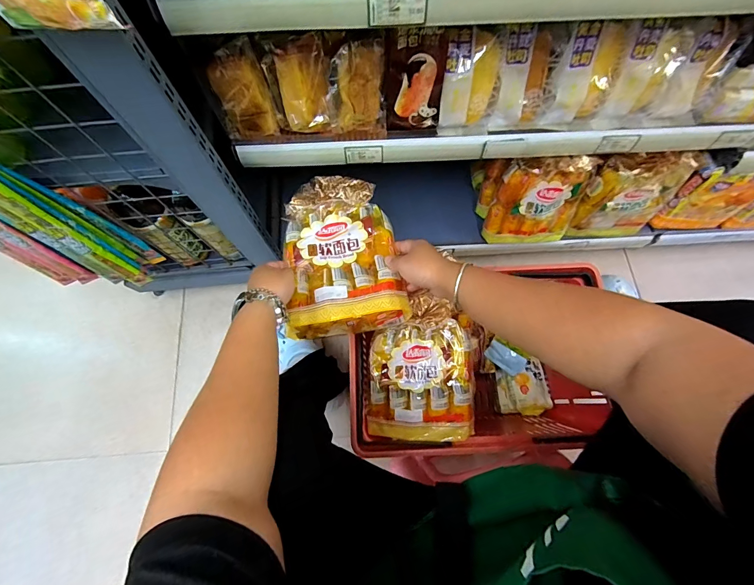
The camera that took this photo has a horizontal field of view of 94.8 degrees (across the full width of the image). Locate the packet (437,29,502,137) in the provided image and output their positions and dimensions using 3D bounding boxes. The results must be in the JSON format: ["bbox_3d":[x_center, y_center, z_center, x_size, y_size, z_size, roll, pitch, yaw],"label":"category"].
[{"bbox_3d":[0.134,-0.303,0.510,0.083,0.138,0.042,-8,47,-5],"label":"packet"}]

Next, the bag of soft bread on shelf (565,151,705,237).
[{"bbox_3d":[0.528,-0.202,0.721,0.210,0.227,0.075,0,73,0],"label":"bag of soft bread on shelf"}]

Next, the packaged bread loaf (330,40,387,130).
[{"bbox_3d":[-0.026,-0.293,0.494,0.079,0.116,0.045,8,61,3],"label":"packaged bread loaf"}]

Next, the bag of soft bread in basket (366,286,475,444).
[{"bbox_3d":[0.072,0.138,0.606,0.181,0.074,0.249,-2,73,-1],"label":"bag of soft bread in basket"}]

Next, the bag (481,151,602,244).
[{"bbox_3d":[0.335,-0.183,0.701,0.190,0.232,0.081,3,73,1],"label":"bag"}]

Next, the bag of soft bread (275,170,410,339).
[{"bbox_3d":[-0.060,-0.071,0.557,0.172,0.072,0.266,-9,73,-3],"label":"bag of soft bread"}]

